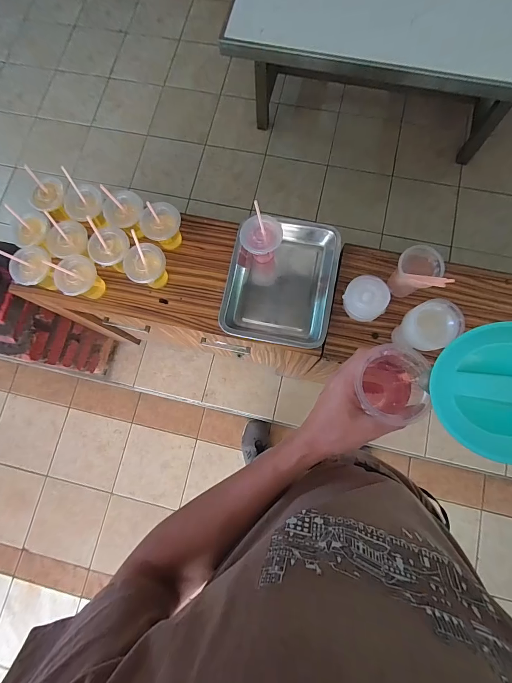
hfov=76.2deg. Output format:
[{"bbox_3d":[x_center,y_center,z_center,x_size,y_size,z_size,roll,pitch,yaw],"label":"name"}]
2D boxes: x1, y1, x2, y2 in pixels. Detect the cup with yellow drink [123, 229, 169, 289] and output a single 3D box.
[{"bbox_3d":[-0.249,-0.174,0.733,0.079,0.148,0.088,35,82,9],"label":"cup with yellow drink"}]

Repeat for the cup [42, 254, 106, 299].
[{"bbox_3d":[-0.400,-0.144,0.754,0.084,0.107,0.088,-1,79,3],"label":"cup"}]

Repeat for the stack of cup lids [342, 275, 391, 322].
[{"bbox_3d":[0.247,-0.096,0.733,0.089,0.042,0.095,-15,78,-1],"label":"stack of cup lids"}]

